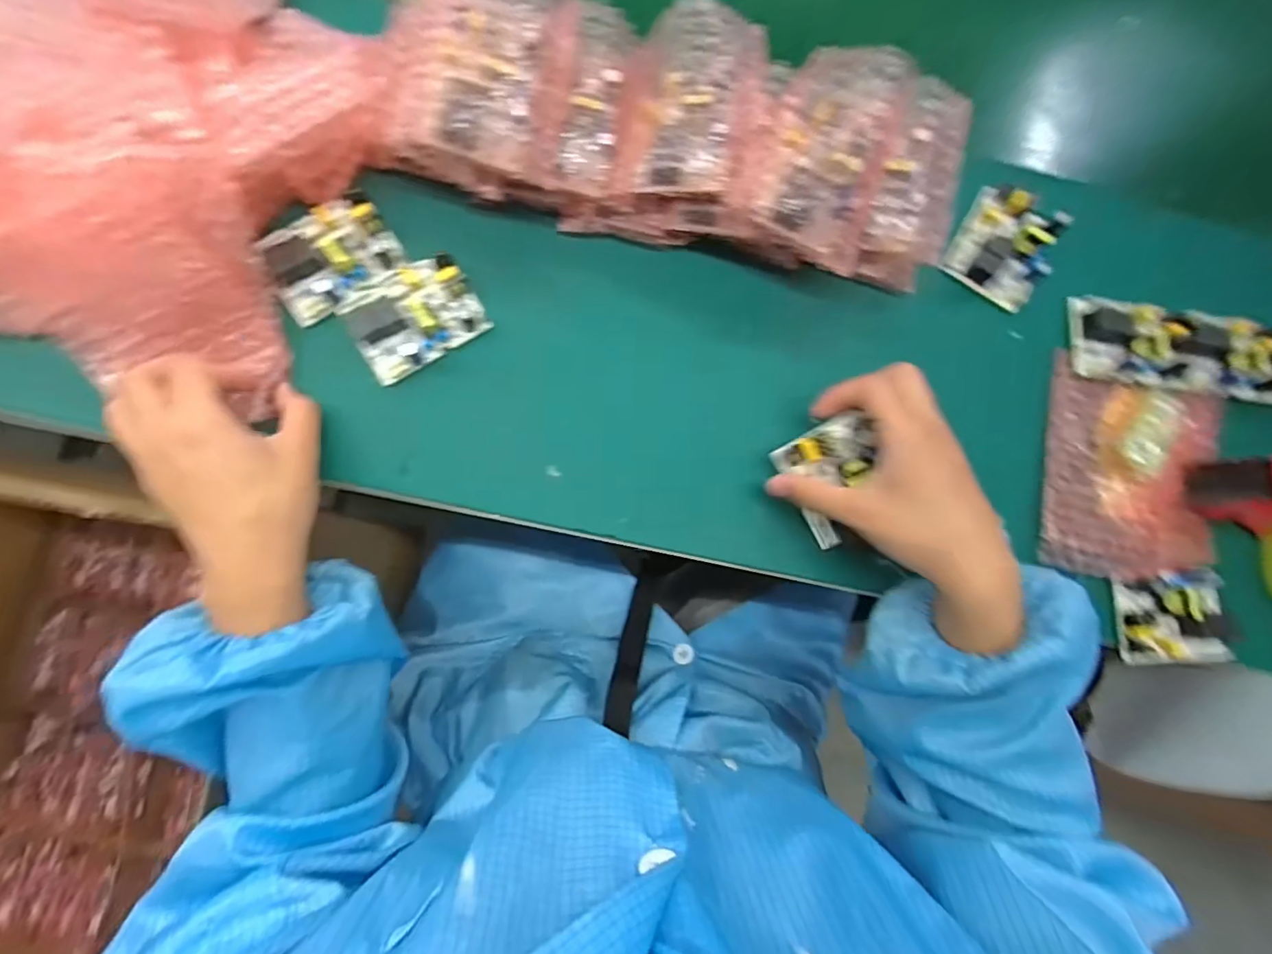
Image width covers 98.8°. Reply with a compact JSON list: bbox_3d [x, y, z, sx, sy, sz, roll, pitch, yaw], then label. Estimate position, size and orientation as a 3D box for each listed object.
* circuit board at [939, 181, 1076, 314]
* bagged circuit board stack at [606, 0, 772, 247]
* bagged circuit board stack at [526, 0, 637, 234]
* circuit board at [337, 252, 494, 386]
[{"bbox_3d":[0.277,-0.176,0.407,0.064,0.030,0.078,30,80,-1],"label":"circuit board"},{"bbox_3d":[0.034,-0.226,0.359,0.093,0.076,0.114,9,81,-5],"label":"bagged circuit board stack"},{"bbox_3d":[-0.032,-0.230,0.349,0.064,0.043,0.127,5,102,-5],"label":"bagged circuit board stack"},{"bbox_3d":[-0.145,-0.106,0.356,0.082,0.023,0.054,-33,87,-9],"label":"circuit board"}]

